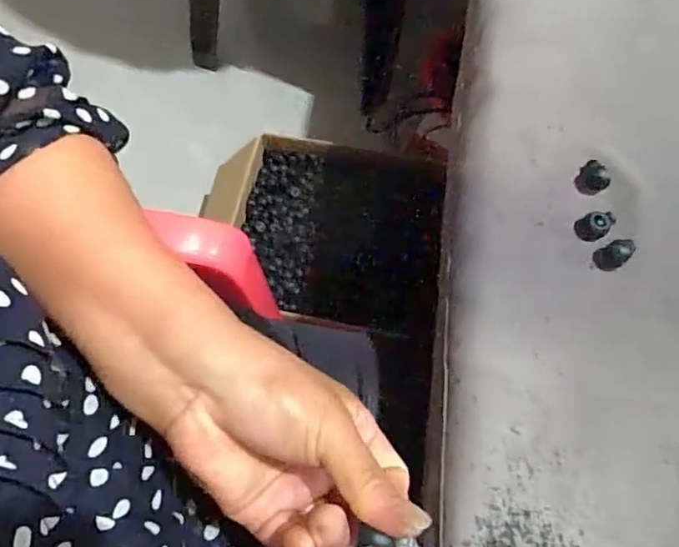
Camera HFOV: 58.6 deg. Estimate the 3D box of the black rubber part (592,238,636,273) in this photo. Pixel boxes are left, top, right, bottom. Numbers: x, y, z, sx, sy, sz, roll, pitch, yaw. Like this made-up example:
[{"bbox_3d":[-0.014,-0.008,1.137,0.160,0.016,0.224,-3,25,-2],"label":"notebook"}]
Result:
[{"bbox_3d":[0.157,-0.011,0.346,0.019,0.013,0.014,-33,72,-15],"label":"black rubber part"}]

